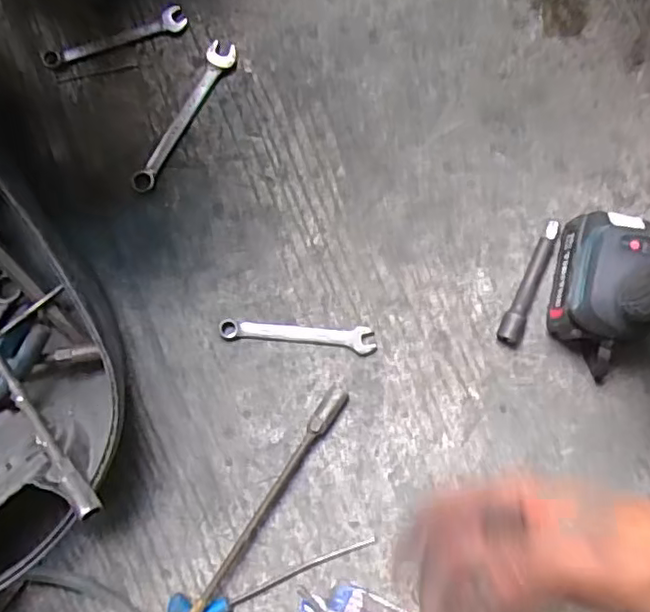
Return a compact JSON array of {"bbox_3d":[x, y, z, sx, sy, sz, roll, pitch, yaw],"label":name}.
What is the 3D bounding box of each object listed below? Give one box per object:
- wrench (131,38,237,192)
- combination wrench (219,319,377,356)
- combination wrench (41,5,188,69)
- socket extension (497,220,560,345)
[{"bbox_3d":[-0.140,-0.188,0.605,0.027,0.009,0.170,29,88,2],"label":"wrench"},{"bbox_3d":[-0.027,0.029,0.589,0.148,0.008,0.024,3,87,1],"label":"combination wrench"},{"bbox_3d":[-0.213,-0.268,0.615,0.148,0.007,0.024,-19,87,0],"label":"combination wrench"},{"bbox_3d":[0.199,-0.023,0.581,0.022,0.019,0.123,23,88,2],"label":"socket extension"}]

